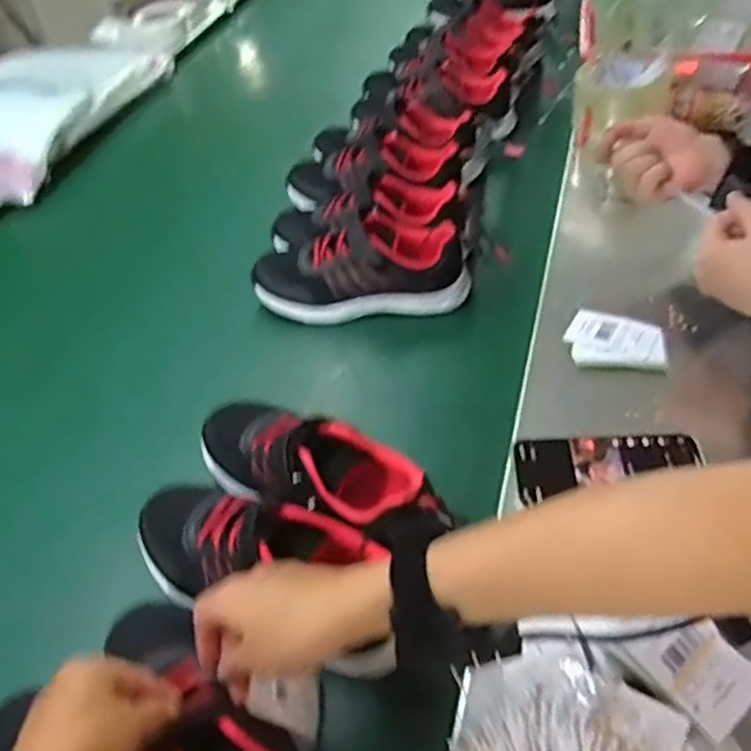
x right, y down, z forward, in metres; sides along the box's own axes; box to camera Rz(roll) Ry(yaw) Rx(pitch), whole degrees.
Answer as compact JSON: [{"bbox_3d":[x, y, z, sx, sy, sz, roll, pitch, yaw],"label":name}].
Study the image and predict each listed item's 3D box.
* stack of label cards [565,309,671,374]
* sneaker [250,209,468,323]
[{"bbox_3d":[0.227,-0.035,0.666,0.086,0.013,0.069,4,46,10],"label":"stack of label cards"},{"bbox_3d":[-0.017,-0.121,0.770,0.230,0.084,0.082,-6,45,1],"label":"sneaker"}]

